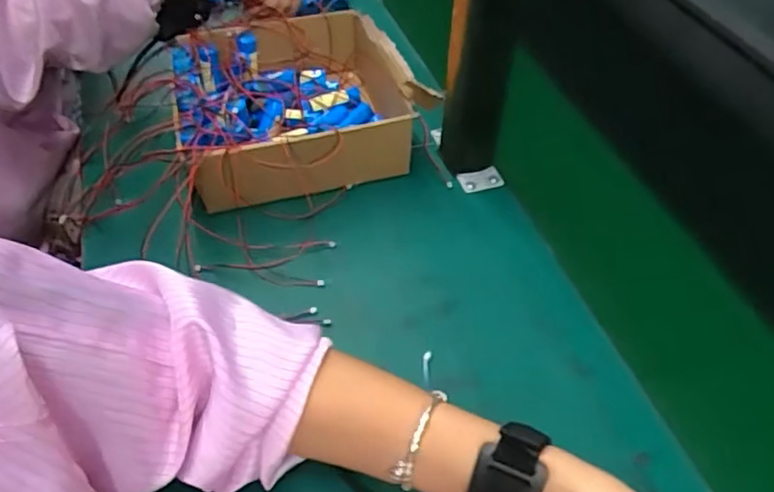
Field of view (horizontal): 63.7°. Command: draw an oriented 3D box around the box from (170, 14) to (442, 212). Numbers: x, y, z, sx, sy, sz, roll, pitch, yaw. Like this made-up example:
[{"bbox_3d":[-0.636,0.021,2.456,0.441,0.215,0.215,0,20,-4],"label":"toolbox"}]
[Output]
[{"bbox_3d":[-0.098,-0.137,0.615,0.222,0.081,0.212,-20,51,-17],"label":"box"}]

